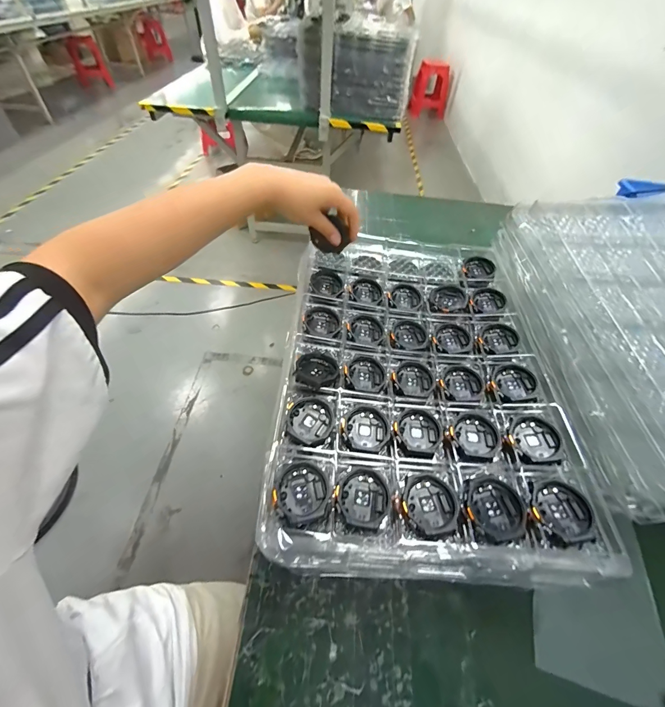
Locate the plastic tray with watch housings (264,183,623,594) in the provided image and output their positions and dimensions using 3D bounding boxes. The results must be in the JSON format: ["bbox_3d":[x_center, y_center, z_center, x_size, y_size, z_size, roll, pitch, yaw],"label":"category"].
[{"bbox_3d":[0.101,0.002,0.398,0.310,0.038,0.481,5,51,0],"label":"plastic tray with watch housings"}]

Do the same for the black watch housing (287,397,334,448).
[{"bbox_3d":[-0.022,0.070,0.325,0.046,0.011,0.048,2,51,-2],"label":"black watch housing"}]

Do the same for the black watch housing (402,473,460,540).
[{"bbox_3d":[0.088,0.137,0.285,0.048,0.013,0.052,2,51,-2],"label":"black watch housing"}]

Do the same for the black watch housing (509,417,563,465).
[{"bbox_3d":[0.205,0.089,0.322,0.046,0.015,0.045,2,51,-2],"label":"black watch housing"}]

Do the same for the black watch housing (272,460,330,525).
[{"bbox_3d":[-0.028,0.125,0.284,0.049,0.014,0.048,2,51,-2],"label":"black watch housing"}]

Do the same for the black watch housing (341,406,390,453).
[{"bbox_3d":[0.035,0.079,0.329,0.051,0.010,0.047,2,51,-2],"label":"black watch housing"}]

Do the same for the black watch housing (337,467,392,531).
[{"bbox_3d":[0.029,0.132,0.286,0.048,0.011,0.048,2,51,-2],"label":"black watch housing"}]

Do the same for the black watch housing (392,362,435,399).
[{"bbox_3d":[0.095,0.032,0.377,0.050,0.010,0.050,2,51,-2],"label":"black watch housing"}]

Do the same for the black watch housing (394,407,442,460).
[{"bbox_3d":[0.090,0.083,0.333,0.046,0.009,0.054,27,54,17],"label":"black watch housing"}]

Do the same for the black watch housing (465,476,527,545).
[{"bbox_3d":[0.144,0.138,0.281,0.047,0.011,0.053,21,53,13],"label":"black watch housing"}]

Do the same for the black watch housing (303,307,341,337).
[{"bbox_3d":[-0.014,-0.042,0.413,0.046,0.012,0.048,2,51,-2],"label":"black watch housing"}]

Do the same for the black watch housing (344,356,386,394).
[{"bbox_3d":[0.039,0.025,0.372,0.048,0.012,0.050,2,51,-2],"label":"black watch housing"}]

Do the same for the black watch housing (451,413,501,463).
[{"bbox_3d":[0.151,0.088,0.330,0.050,0.009,0.049,2,51,-2],"label":"black watch housing"}]

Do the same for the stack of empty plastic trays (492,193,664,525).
[{"bbox_3d":[0.427,-0.007,0.368,0.334,0.116,0.438,1,51,-3],"label":"stack of empty plastic trays"}]

